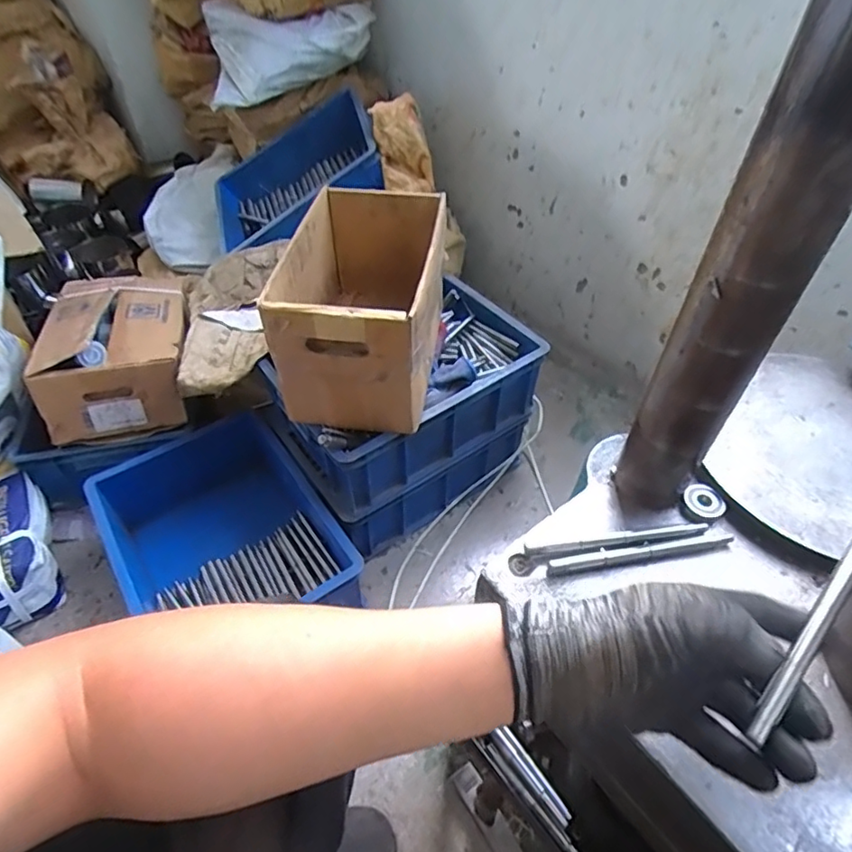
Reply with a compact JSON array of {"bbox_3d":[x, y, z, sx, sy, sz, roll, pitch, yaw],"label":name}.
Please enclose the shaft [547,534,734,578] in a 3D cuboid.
[{"bbox_3d":[0.184,0.109,0.479,0.163,0.010,0.013,-7,48,-7],"label":"shaft"}]

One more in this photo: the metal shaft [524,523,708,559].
[{"bbox_3d":[0.166,0.099,0.484,0.161,0.010,0.014,-6,48,-7],"label":"metal shaft"}]

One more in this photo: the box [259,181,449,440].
[{"bbox_3d":[-0.083,-0.176,0.815,0.191,0.196,0.308,7,48,5],"label":"box"}]

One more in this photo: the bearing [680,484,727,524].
[{"bbox_3d":[0.252,0.071,0.510,0.030,0.018,0.035,-30,55,-25],"label":"bearing"}]

